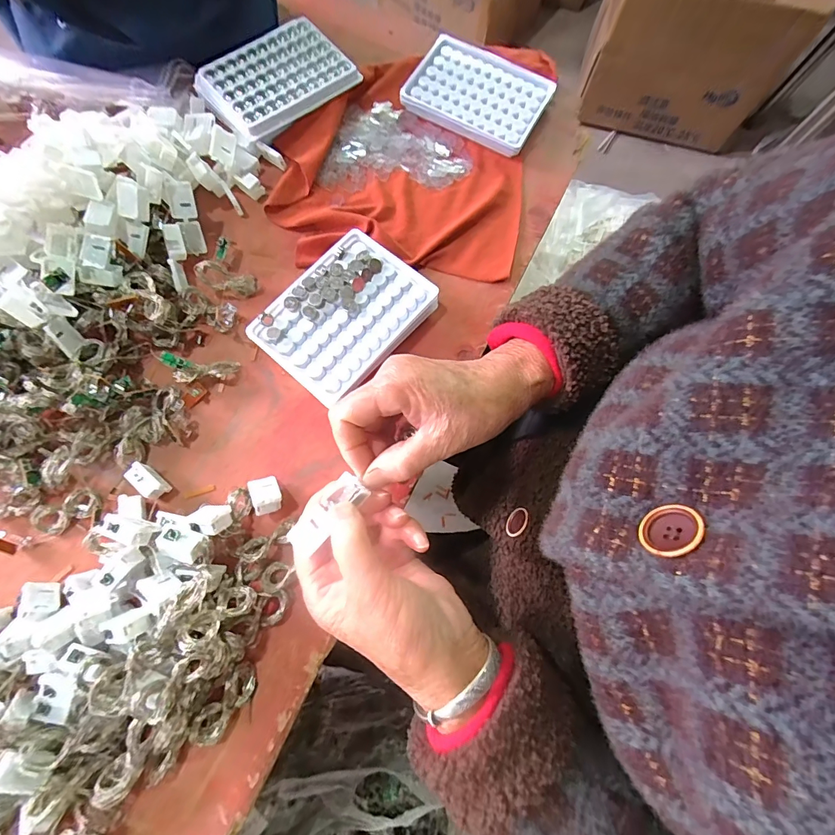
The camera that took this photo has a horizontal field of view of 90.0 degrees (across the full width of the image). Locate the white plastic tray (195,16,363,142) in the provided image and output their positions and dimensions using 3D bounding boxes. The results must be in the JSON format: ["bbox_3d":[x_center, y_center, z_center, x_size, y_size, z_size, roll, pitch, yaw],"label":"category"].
[{"bbox_3d":[-0.130,-0.315,0.388,0.123,0.015,0.088,-38,79,-10],"label":"white plastic tray"}]

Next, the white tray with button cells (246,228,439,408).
[{"bbox_3d":[-0.064,-0.087,0.344,0.110,0.024,0.130,39,78,8],"label":"white tray with button cells"}]

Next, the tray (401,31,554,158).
[{"bbox_3d":[0.062,-0.326,0.418,0.127,0.022,0.100,27,76,5],"label":"tray"}]

